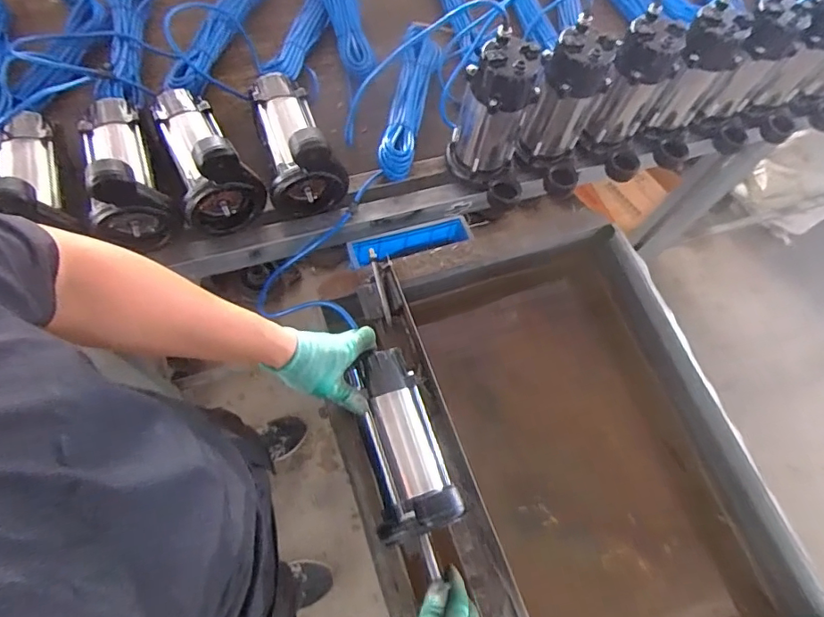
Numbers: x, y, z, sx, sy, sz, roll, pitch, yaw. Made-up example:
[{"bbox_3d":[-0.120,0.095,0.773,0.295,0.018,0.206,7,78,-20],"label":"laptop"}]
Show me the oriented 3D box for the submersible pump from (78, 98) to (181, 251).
[{"bbox_3d":[-0.433,-0.230,0.757,0.098,0.157,0.232,-17,70,-14],"label":"submersible pump"}]

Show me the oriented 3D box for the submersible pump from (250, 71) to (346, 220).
[{"bbox_3d":[-0.197,-0.292,0.823,0.115,0.155,0.230,-18,70,-15],"label":"submersible pump"}]

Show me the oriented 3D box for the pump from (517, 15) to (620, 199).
[{"bbox_3d":[0.251,-0.315,0.846,0.120,0.237,0.132,14,65,-1],"label":"pump"}]

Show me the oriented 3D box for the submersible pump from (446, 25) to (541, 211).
[{"bbox_3d":[0.138,-0.292,0.815,0.131,0.221,0.130,12,66,-2],"label":"submersible pump"}]

